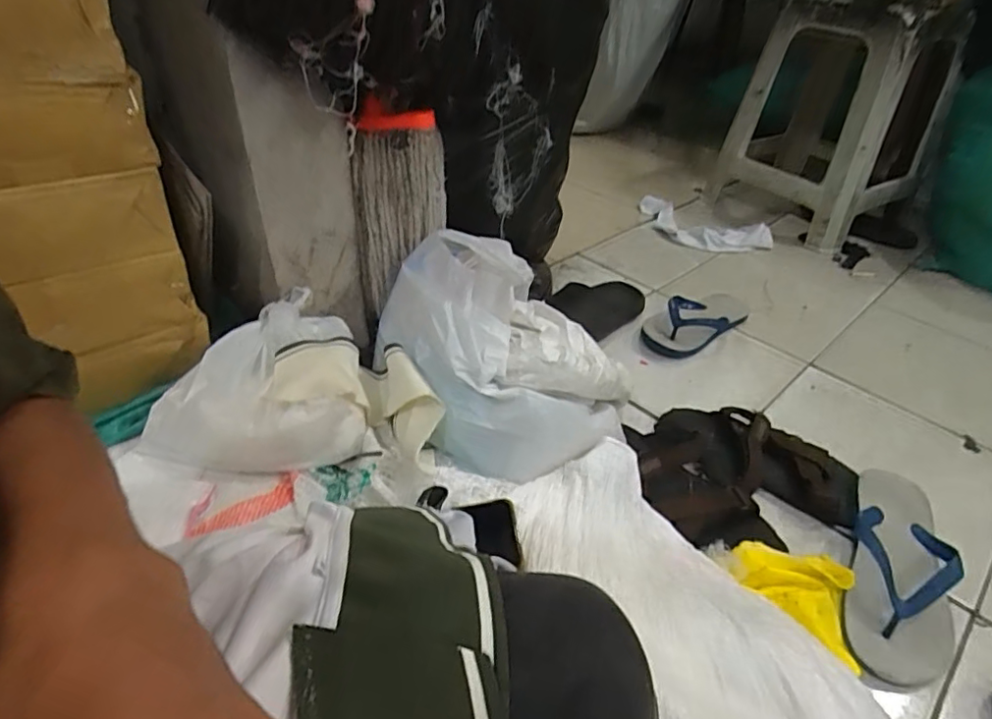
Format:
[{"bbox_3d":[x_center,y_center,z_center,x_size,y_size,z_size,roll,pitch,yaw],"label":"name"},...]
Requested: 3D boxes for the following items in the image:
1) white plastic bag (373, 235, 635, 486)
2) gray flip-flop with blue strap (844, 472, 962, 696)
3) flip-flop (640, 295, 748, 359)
[{"bbox_3d":[-0.001,-0.007,0.660,0.201,0.160,0.285,-25,46,-32],"label":"white plastic bag"},{"bbox_3d":[0.432,0.223,0.614,0.100,0.045,0.258,19,40,18],"label":"gray flip-flop with blue strap"},{"bbox_3d":[0.347,-0.071,0.984,0.233,0.041,0.102,-23,45,-31],"label":"flip-flop"}]

